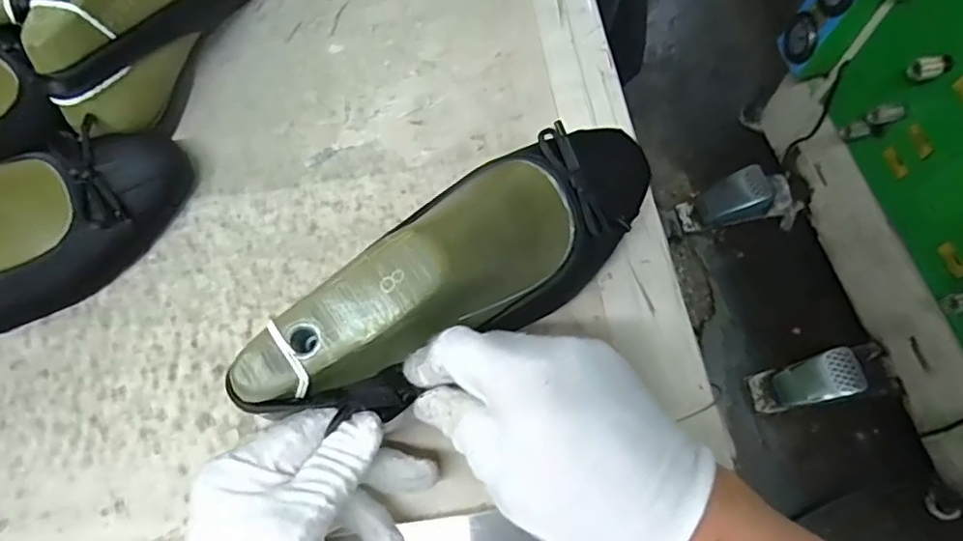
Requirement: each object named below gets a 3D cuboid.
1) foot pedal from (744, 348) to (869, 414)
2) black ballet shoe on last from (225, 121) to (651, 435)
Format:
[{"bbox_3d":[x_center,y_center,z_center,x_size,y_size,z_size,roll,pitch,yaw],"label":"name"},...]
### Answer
[{"bbox_3d":[0.595,0.209,1.083,0.184,0.083,0.082,-22,65,18],"label":"foot pedal"},{"bbox_3d":[-0.002,-0.007,0.293,0.245,0.083,0.068,-32,68,-29],"label":"black ballet shoe on last"}]

